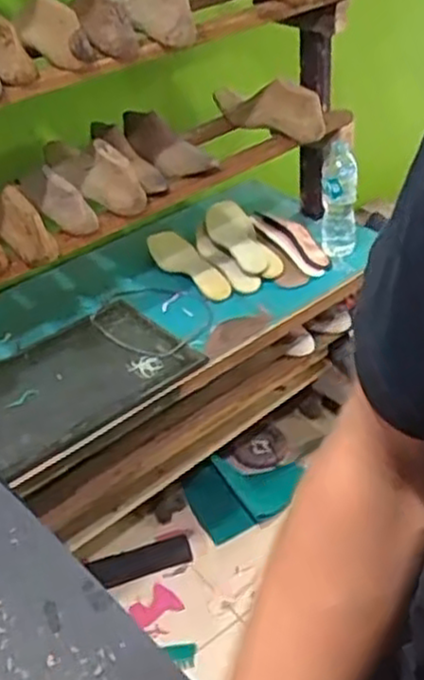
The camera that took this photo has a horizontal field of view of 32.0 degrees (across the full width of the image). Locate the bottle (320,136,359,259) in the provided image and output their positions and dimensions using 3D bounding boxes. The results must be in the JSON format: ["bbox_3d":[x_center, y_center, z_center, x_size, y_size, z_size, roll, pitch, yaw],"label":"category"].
[{"bbox_3d":[0.252,-0.279,1.465,0.069,0.216,0.079,1,39,7],"label":"bottle"}]

